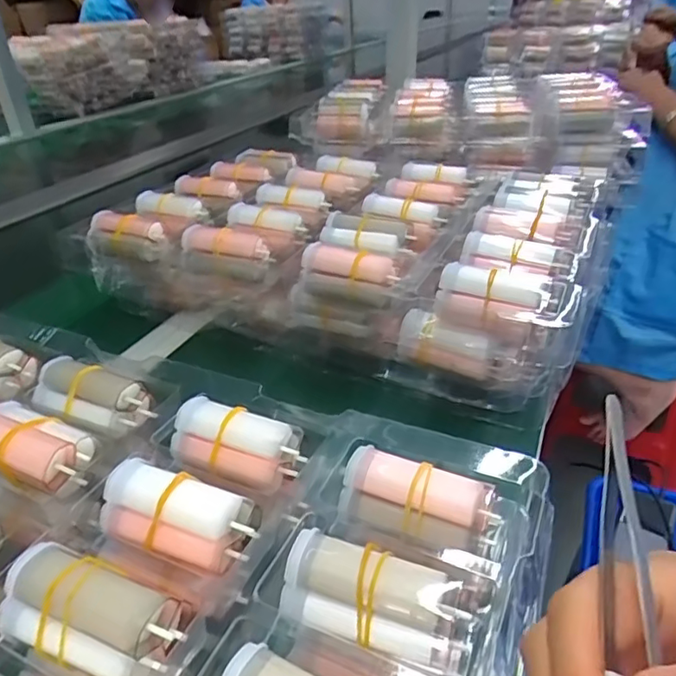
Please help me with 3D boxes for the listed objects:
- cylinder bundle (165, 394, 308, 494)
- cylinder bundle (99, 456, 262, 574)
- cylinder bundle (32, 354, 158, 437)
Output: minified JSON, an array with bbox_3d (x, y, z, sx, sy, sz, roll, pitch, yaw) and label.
[{"bbox_3d":[-0.053,0.052,0.282,0.066,0.022,0.031,14,37,26],"label":"cylinder bundle"},{"bbox_3d":[-0.071,0.078,0.247,0.068,0.026,0.030,8,34,17],"label":"cylinder bundle"},{"bbox_3d":[-0.144,0.033,0.322,0.067,0.024,0.035,9,35,19],"label":"cylinder bundle"}]

